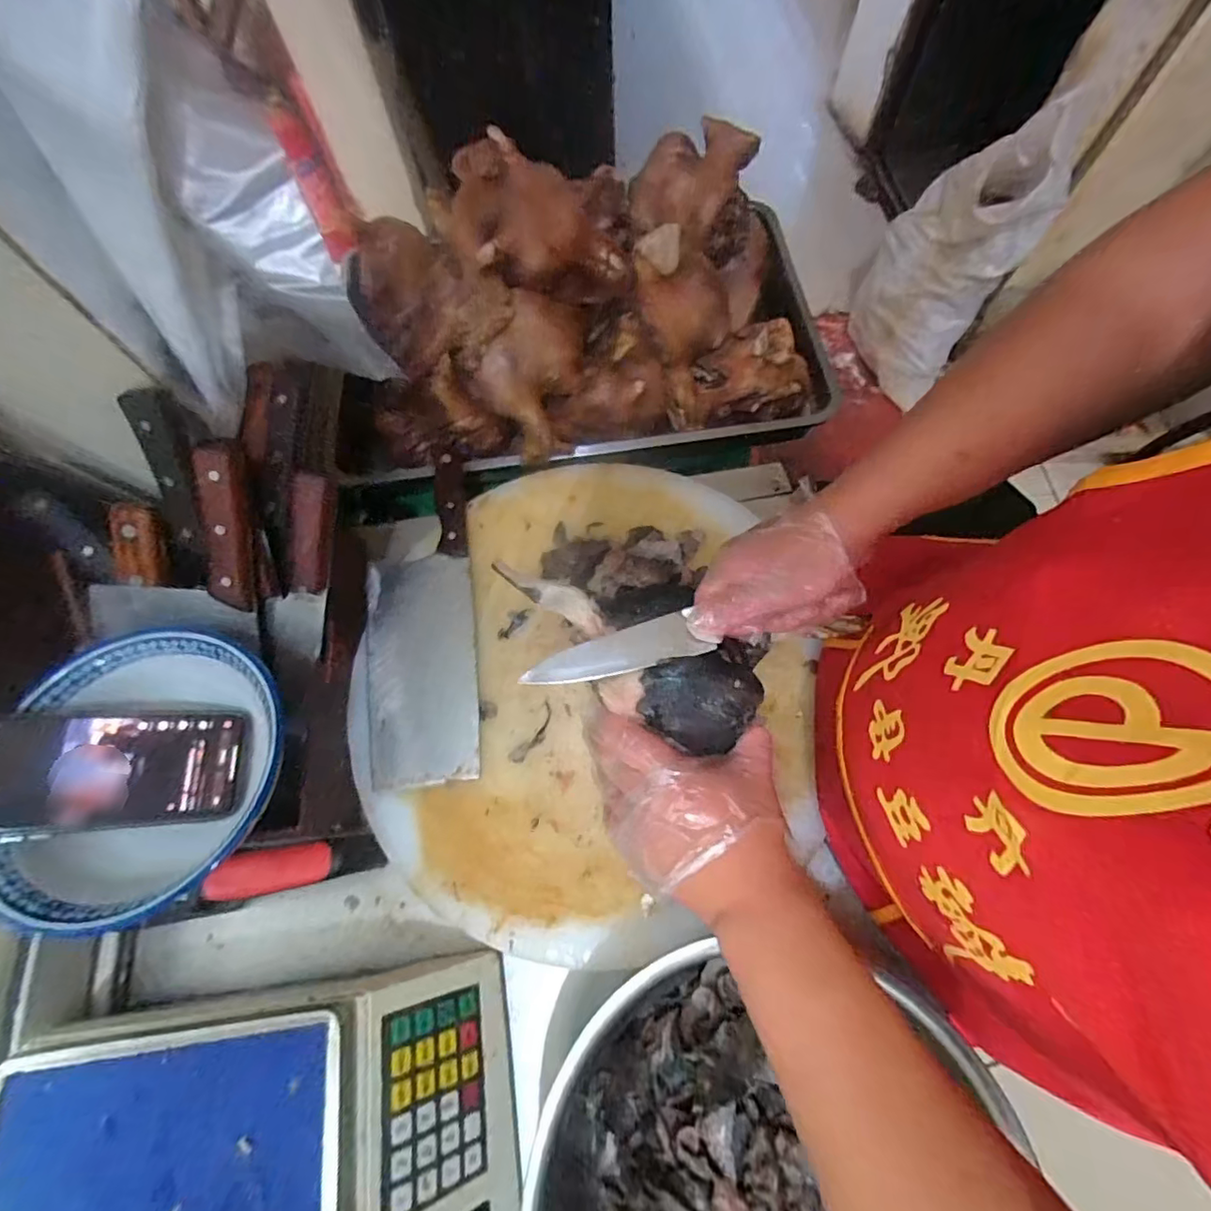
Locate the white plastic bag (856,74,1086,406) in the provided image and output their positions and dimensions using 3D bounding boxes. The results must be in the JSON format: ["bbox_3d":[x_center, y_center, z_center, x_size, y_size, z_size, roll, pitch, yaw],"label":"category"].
[{"bbox_3d":[0.797,-0.805,1.346,0.284,0.576,0.230,27,73,11],"label":"white plastic bag"}]

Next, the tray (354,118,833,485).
[{"bbox_3d":[-0.029,-0.342,0.601,0.511,0.184,0.305,-6,70,-1],"label":"tray"}]

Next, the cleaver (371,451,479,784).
[{"bbox_3d":[-0.176,0.004,0.535,0.093,0.022,0.316,-7,70,-1],"label":"cleaver"}]

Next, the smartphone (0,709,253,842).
[{"bbox_3d":[-0.340,0.113,0.389,0.152,0.008,0.078,4,63,-26],"label":"smartphone"}]

